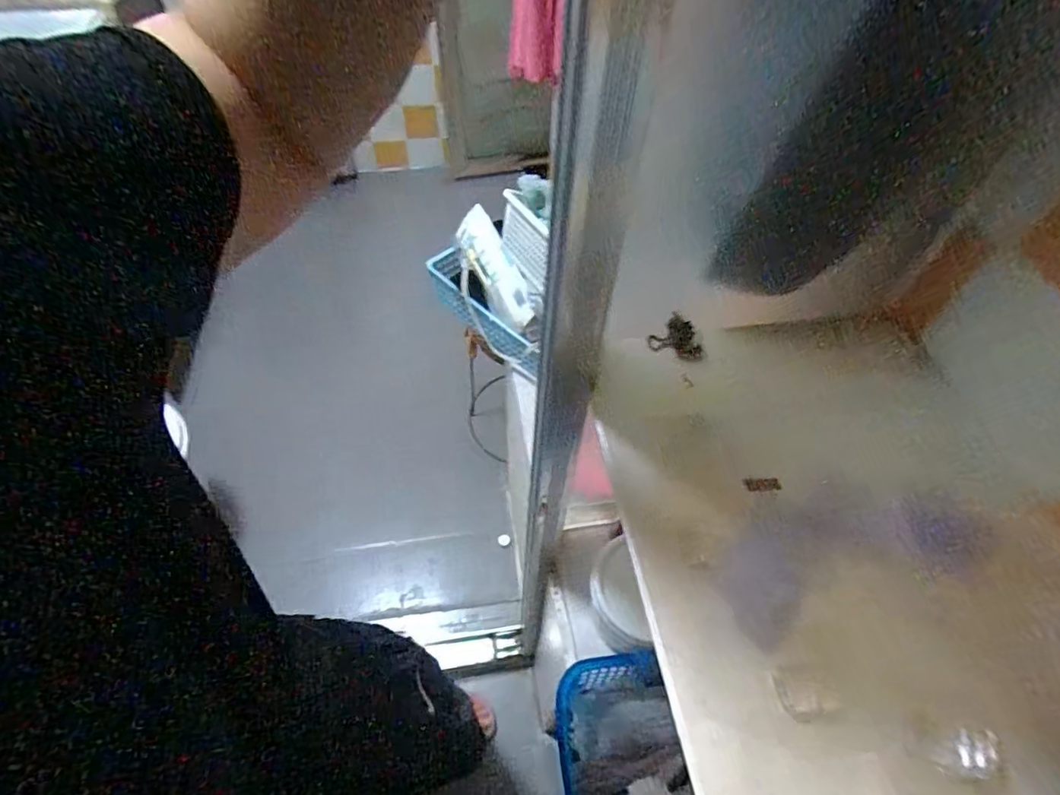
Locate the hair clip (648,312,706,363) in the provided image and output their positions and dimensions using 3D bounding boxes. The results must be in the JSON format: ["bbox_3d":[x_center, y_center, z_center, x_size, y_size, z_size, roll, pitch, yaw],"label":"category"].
[{"bbox_3d":[0.121,-0.042,0.439,0.042,0.036,0.010,48,30,-3],"label":"hair clip"}]

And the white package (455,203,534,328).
[{"bbox_3d":[-0.051,-0.214,0.925,0.045,0.080,0.235,3,54,-53],"label":"white package"}]

